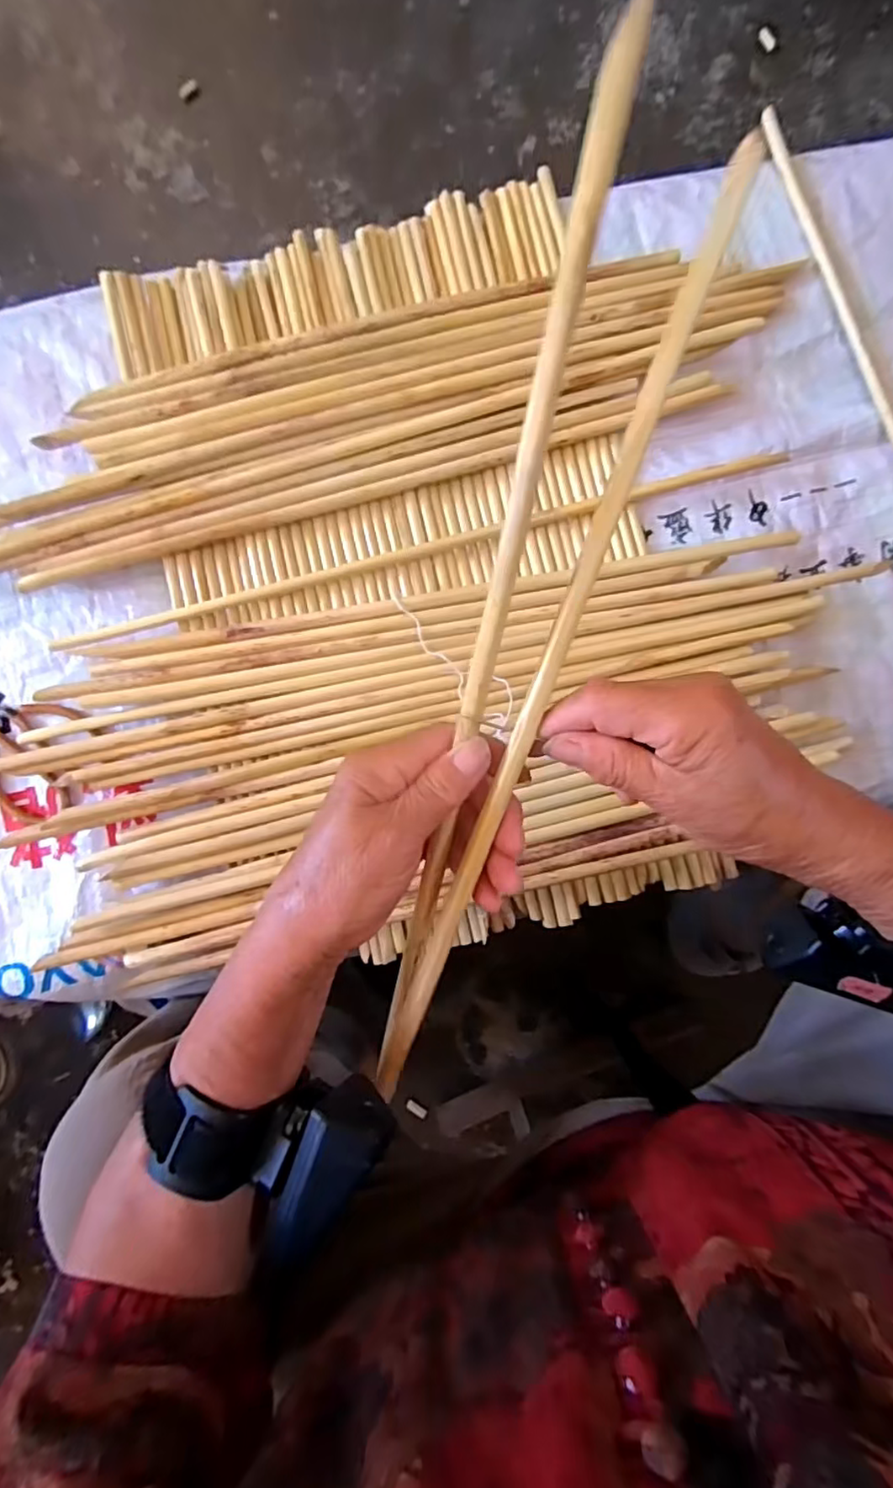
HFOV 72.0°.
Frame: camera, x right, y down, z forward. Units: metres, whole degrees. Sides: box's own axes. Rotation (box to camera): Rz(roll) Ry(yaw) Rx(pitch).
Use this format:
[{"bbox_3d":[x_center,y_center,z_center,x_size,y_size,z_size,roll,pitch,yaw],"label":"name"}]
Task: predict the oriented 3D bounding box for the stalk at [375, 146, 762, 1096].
[{"bbox_3d":[0.040,-0.025,0.257,0.016,0.010,0.386,21,101,2],"label":"stalk"}]

